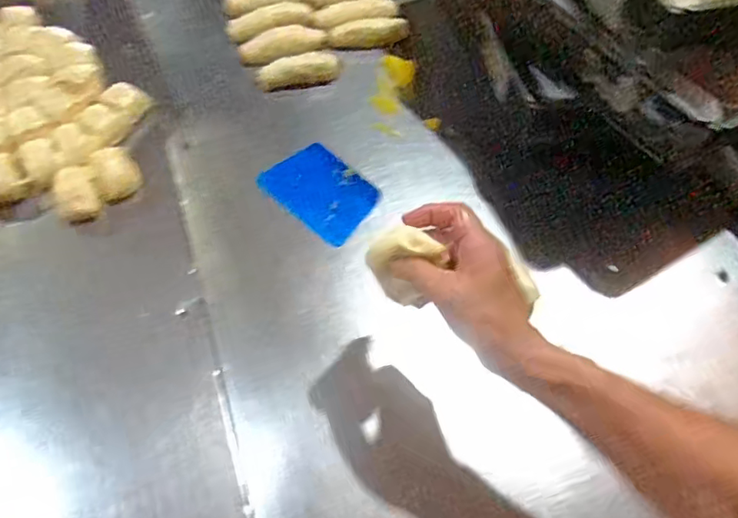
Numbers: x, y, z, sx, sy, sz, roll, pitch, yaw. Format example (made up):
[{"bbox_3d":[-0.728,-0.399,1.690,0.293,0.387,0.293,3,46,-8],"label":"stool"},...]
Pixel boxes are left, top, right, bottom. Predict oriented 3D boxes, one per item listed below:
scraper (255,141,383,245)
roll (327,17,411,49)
[{"bbox_3d":[-0.054,-0.078,0.647,0.124,0.006,0.084,40,76,15],"label":"scraper"},{"bbox_3d":[0.000,-0.301,0.757,0.106,0.023,0.034,-6,59,-6],"label":"roll"}]

